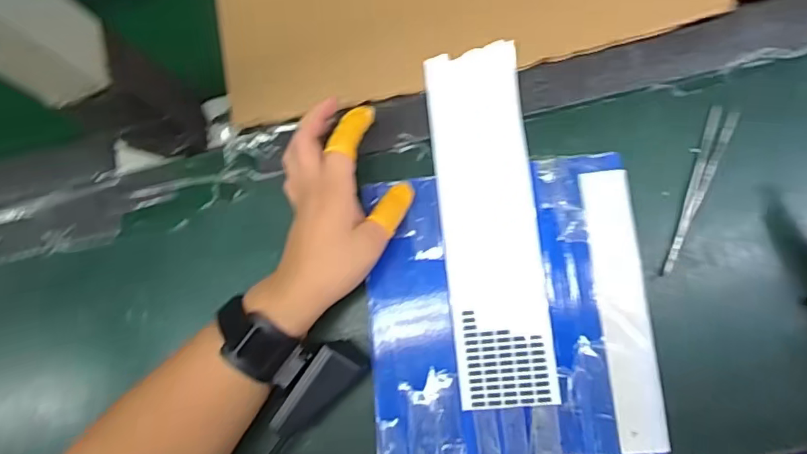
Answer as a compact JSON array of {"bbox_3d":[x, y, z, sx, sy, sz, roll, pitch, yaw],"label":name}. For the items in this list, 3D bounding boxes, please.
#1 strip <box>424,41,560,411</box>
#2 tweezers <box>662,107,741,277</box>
[{"bbox_3d":[0.062,-0.005,0.374,0.067,0.004,0.257,-6,80,7],"label":"strip"},{"bbox_3d":[0.204,-0.026,0.360,0.017,0.009,0.125,22,81,10],"label":"tweezers"}]

